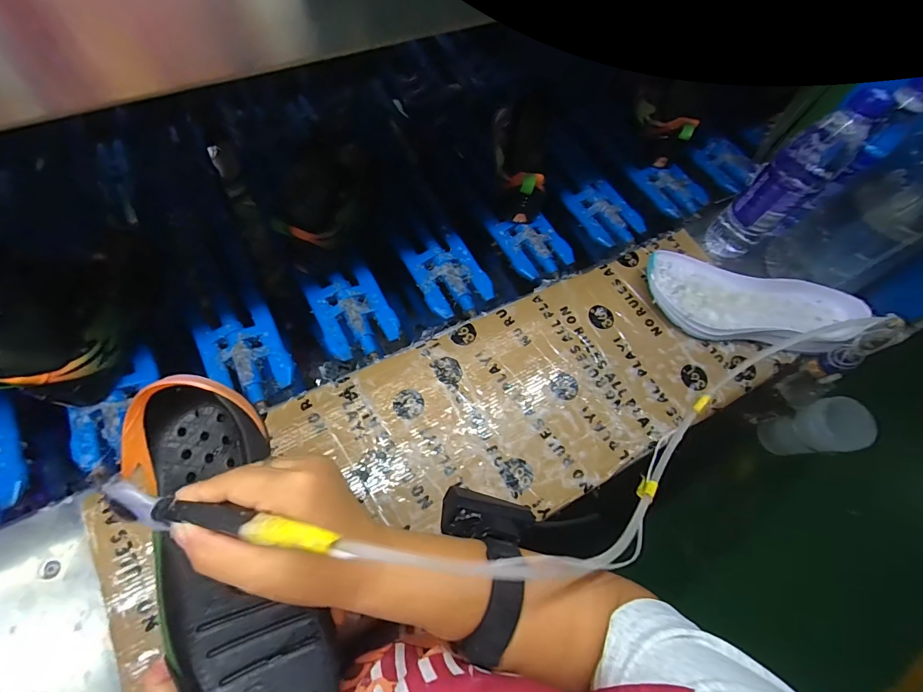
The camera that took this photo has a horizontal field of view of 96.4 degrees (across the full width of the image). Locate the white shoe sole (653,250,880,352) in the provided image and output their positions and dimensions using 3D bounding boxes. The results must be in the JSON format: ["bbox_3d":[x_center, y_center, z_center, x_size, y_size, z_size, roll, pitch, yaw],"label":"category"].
[{"bbox_3d":[0.362,-0.058,0.524,0.268,0.053,0.120,15,66,0],"label":"white shoe sole"}]

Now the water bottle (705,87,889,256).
[{"bbox_3d":[0.392,-0.197,0.499,0.051,0.210,0.067,-41,76,-21],"label":"water bottle"}]

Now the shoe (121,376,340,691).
[{"bbox_3d":[-0.157,0.143,0.273,0.098,0.037,0.246,-19,79,-12],"label":"shoe"}]

